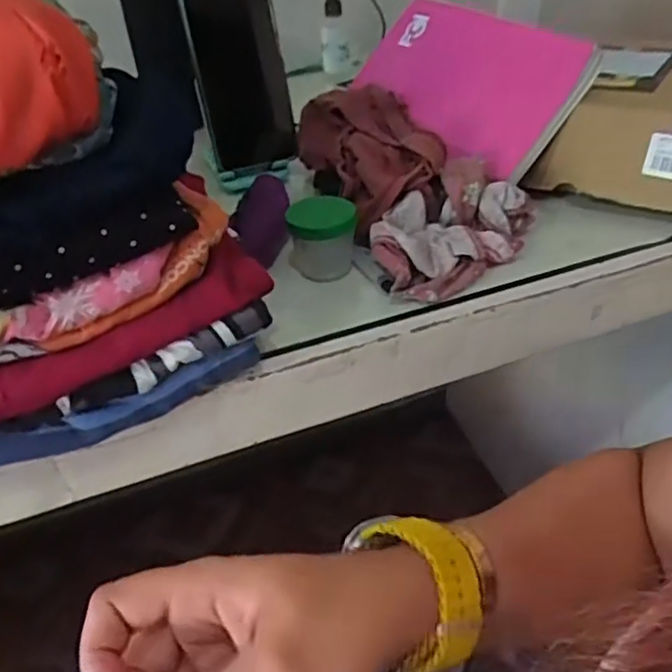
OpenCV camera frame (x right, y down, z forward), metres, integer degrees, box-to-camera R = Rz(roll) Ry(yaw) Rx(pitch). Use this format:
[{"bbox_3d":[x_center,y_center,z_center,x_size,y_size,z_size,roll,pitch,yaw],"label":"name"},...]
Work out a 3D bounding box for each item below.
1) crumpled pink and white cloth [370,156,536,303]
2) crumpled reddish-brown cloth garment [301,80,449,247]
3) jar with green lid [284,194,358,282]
[{"bbox_3d":[0.083,-0.076,0.473,0.088,0.057,0.122,12,39,23],"label":"crumpled pink and white cloth"},{"bbox_3d":[0.026,-0.154,0.549,0.081,0.059,0.171,-12,36,-9],"label":"crumpled reddish-brown cloth garment"},{"bbox_3d":[-0.010,-0.069,0.483,0.048,0.049,0.054,-6,36,-1],"label":"jar with green lid"}]

